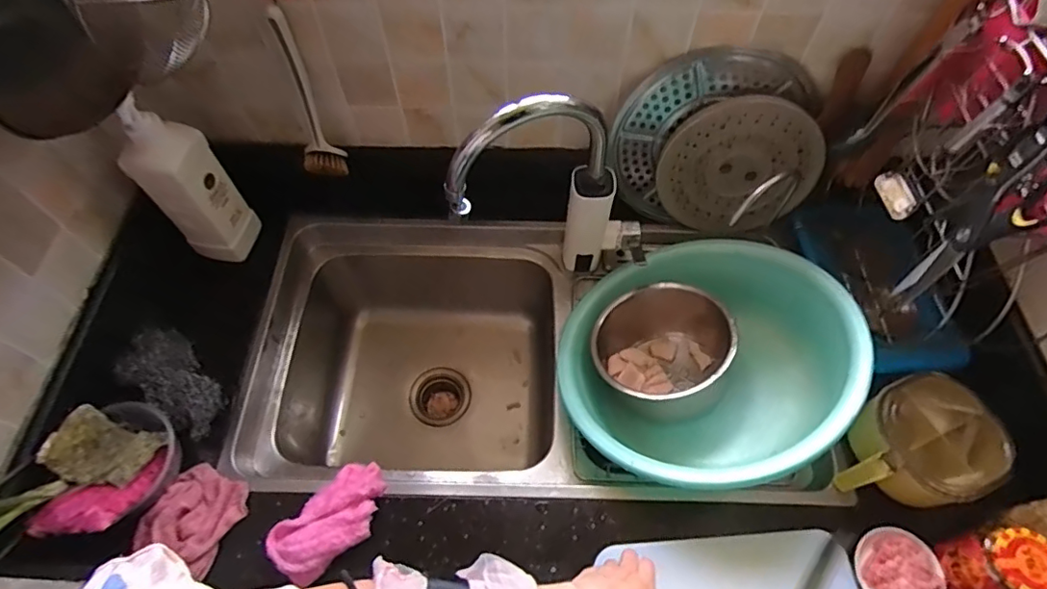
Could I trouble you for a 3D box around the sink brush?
[{"bbox_3d":[-0.290,-0.251,0.720,0.054,0.247,0.037,-26,64,-16],"label":"sink brush"}]

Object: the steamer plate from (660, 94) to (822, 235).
[{"bbox_3d":[0.304,-0.181,0.791,0.216,0.202,0.026,-22,38,31],"label":"steamer plate"}]

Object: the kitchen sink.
[{"bbox_3d":[-0.156,0.129,0.910,0.458,0.282,0.433,2,60,0],"label":"kitchen sink"}]

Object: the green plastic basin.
[{"bbox_3d":[0.256,0.106,0.770,0.382,0.155,0.382,22,62,40],"label":"green plastic basin"}]

